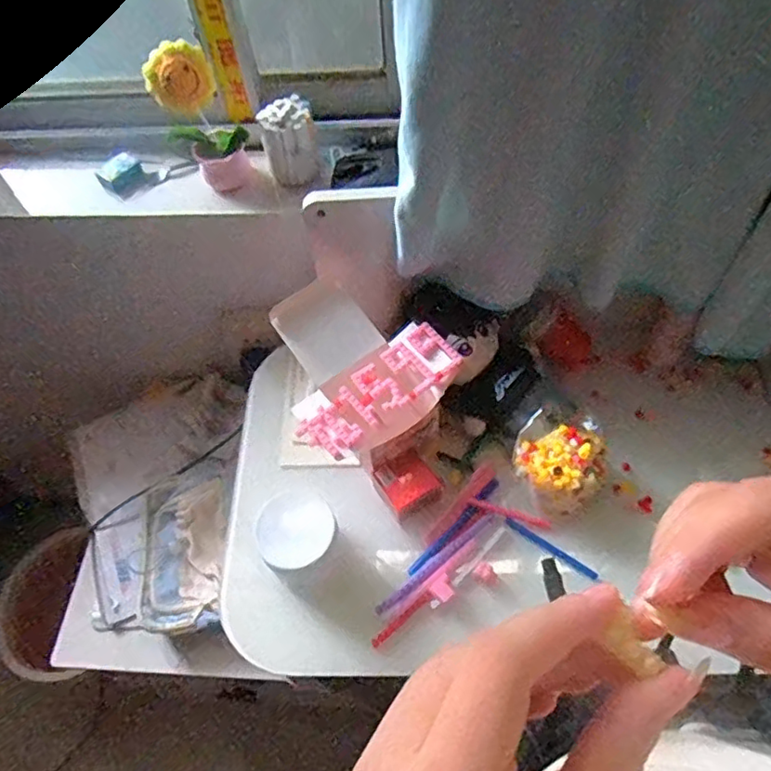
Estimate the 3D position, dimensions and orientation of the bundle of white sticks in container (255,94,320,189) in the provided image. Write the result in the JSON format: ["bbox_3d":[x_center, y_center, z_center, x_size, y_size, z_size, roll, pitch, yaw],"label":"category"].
[{"bbox_3d":[-0.104,-0.264,0.645,0.055,0.082,0.057,-12,56,-4],"label":"bundle of white sticks in container"}]

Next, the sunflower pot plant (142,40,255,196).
[{"bbox_3d":[-0.195,-0.278,0.629,0.082,0.149,0.047,-28,58,-13],"label":"sunflower pot plant"}]

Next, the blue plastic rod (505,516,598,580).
[{"bbox_3d":[0.166,0.163,0.598,0.099,0.010,0.009,29,63,21],"label":"blue plastic rod"}]

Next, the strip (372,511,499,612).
[{"bbox_3d":[0.053,0.176,0.597,0.150,0.005,0.013,-34,60,-17],"label":"strip"}]

